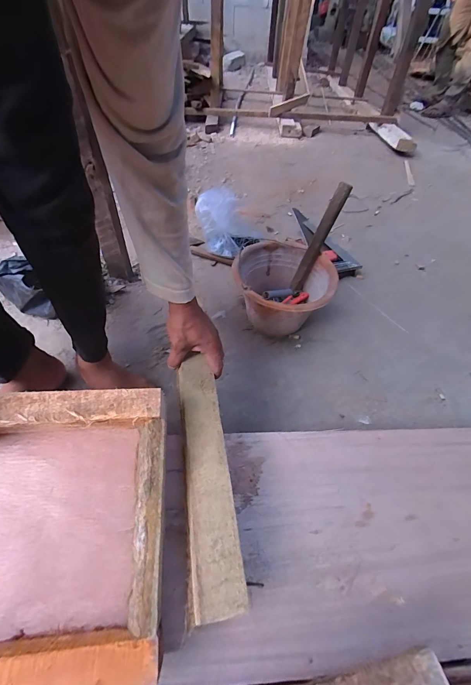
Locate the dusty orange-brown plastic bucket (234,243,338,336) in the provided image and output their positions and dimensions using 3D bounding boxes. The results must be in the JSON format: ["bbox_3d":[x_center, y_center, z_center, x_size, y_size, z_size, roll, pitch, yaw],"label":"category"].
[{"bbox_3d":[0.110,-0.120,0.803,0.246,0.163,0.240,3,50,-3],"label":"dusty orange-brown plastic bucket"}]

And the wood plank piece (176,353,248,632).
[{"bbox_3d":[-0.044,0.167,0.437,0.066,0.035,0.334,-5,50,-10],"label":"wood plank piece"}]

